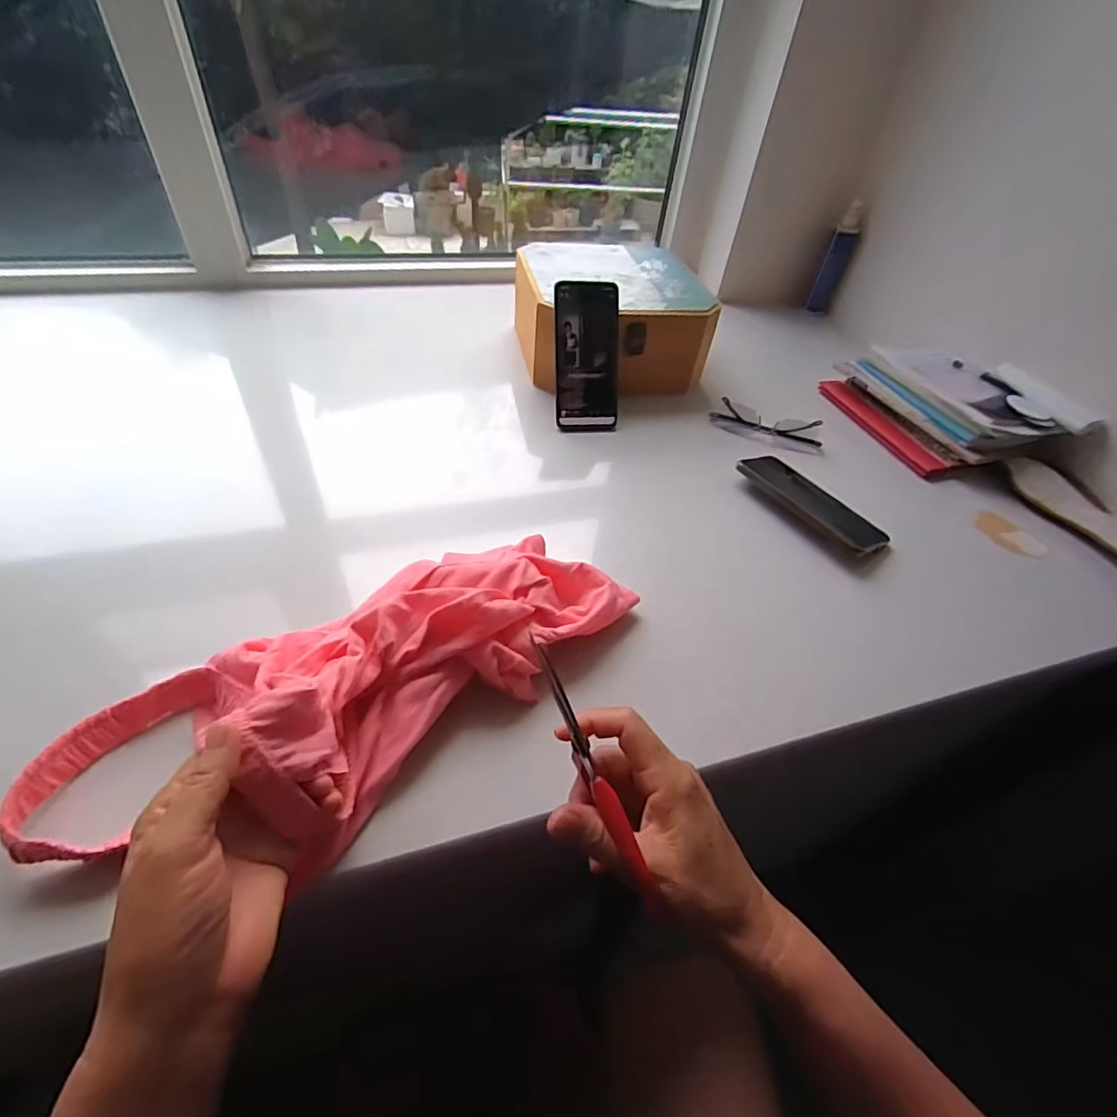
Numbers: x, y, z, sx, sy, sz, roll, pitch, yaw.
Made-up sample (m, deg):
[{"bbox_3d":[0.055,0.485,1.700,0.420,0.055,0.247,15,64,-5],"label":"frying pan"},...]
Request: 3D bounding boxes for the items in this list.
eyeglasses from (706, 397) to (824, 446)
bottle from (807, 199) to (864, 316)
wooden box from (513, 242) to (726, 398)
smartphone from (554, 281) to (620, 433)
[{"bbox_3d":[0.268,-0.175,0.701,0.137,0.023,0.039,20,49,13],"label":"eyeglasses"},{"bbox_3d":[0.493,-0.526,0.973,0.040,0.179,0.031,24,50,16],"label":"bottle"},{"bbox_3d":[0.070,-0.345,0.768,0.235,0.109,0.255,-8,49,-12],"label":"wooden box"},{"bbox_3d":[0.034,-0.237,0.651,0.077,0.166,0.013,-3,16,-8],"label":"smartphone"}]

